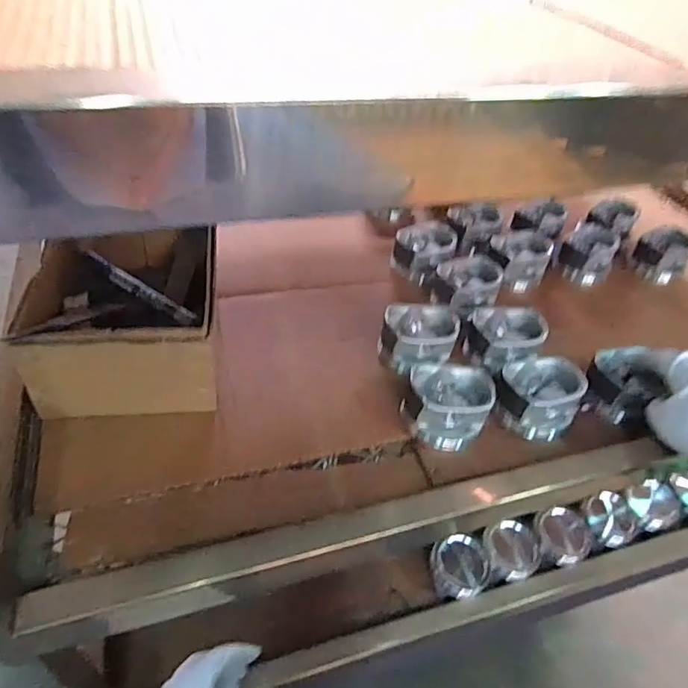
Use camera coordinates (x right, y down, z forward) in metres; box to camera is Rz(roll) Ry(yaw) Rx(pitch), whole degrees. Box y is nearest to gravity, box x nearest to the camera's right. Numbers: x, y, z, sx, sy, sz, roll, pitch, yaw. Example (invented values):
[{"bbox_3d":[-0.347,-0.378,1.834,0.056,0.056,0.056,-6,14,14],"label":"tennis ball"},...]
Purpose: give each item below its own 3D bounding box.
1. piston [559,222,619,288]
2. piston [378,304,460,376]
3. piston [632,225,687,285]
[{"bbox_3d":[0.326,-0.121,0.697,0.062,0.066,0.062,34,51,25],"label":"piston"},{"bbox_3d":[0.077,-0.006,0.549,0.077,0.043,0.068,5,45,-2],"label":"piston"},{"bbox_3d":[0.433,-0.121,0.712,0.067,0.054,0.067,34,50,25],"label":"piston"}]

